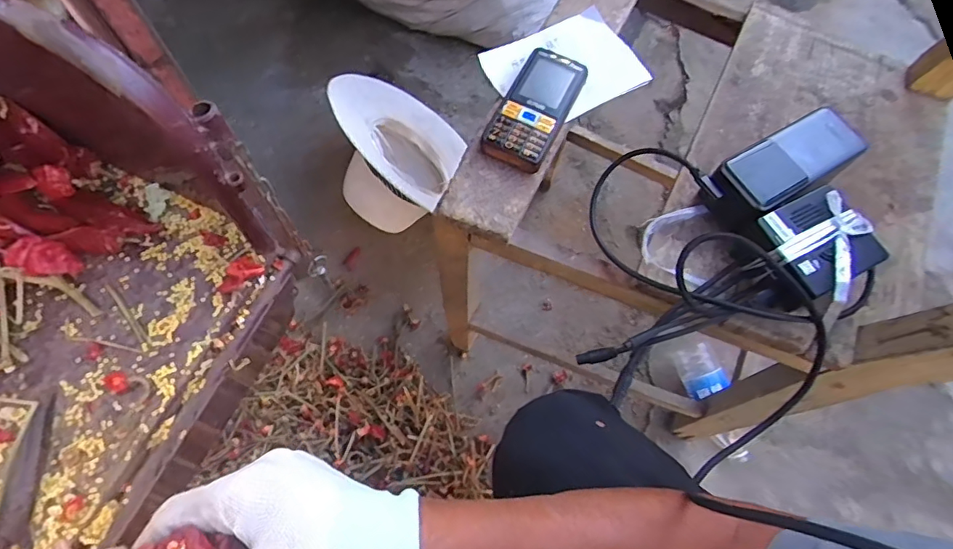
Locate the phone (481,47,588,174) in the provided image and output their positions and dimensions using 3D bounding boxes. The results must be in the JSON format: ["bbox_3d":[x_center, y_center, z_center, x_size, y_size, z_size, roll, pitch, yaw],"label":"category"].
[{"bbox_3d":[0.054,-0.153,0.477,0.060,0.019,0.124,25,68,9],"label":"phone"}]

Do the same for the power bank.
[{"bbox_3d":[0.253,-0.085,0.432,0.118,0.048,0.055,-31,70,1],"label":"power bank"}]

